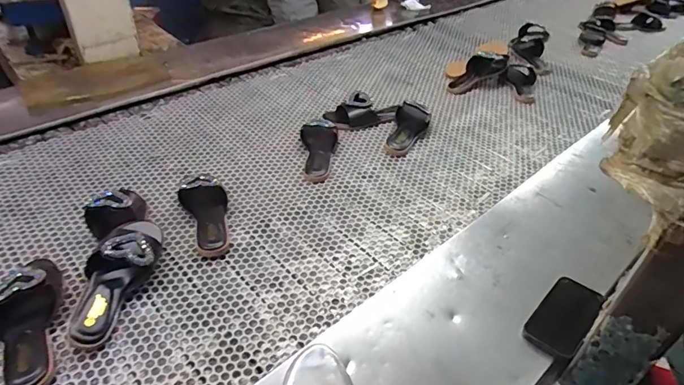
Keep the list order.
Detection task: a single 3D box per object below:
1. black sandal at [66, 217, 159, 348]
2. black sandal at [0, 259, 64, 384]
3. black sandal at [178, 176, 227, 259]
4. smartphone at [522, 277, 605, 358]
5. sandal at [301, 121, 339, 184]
[{"bbox_3d":[-0.353,0.117,0.714,0.083,0.067,0.260,2,40,0],"label":"black sandal"},{"bbox_3d":[-0.467,0.179,0.642,0.092,0.058,0.239,-16,45,-12],"label":"black sandal"},{"bbox_3d":[-0.263,0.023,0.859,0.081,0.057,0.252,-15,43,-19],"label":"black sandal"},{"bbox_3d":[0.335,0.185,0.671,0.070,0.008,0.152,36,50,27],"label":"smartphone"},{"bbox_3d":[-0.055,-0.095,1.014,0.085,0.039,0.193,-1,44,4],"label":"sandal"}]

